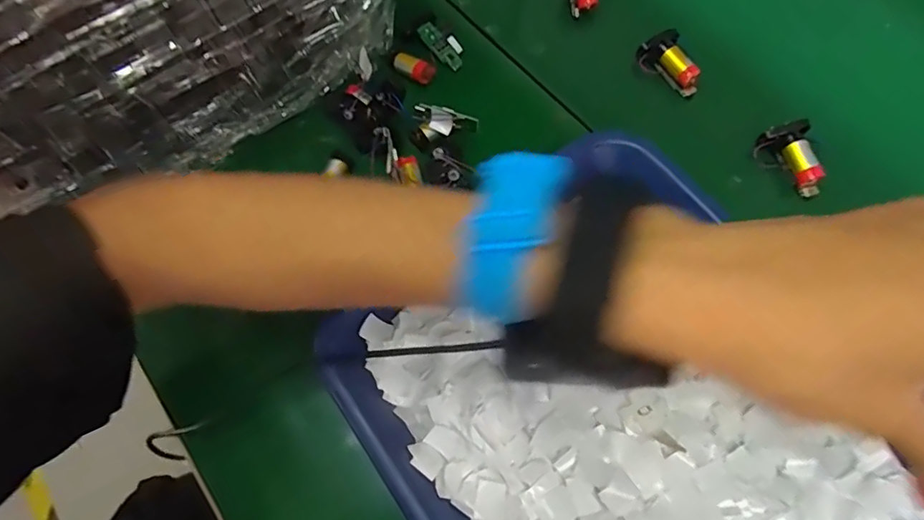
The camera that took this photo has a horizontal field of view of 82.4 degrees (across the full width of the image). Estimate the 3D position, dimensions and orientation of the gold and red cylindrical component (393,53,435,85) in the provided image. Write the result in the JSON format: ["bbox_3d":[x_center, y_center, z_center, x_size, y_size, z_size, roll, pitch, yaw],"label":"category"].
[{"bbox_3d":[-0.036,-0.145,0.398,0.030,0.015,0.014,34,71,12],"label":"gold and red cylindrical component"}]

